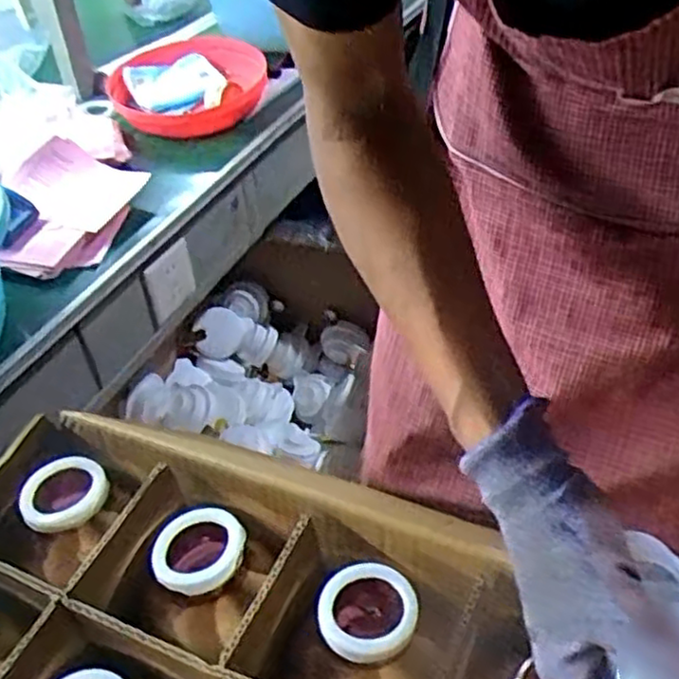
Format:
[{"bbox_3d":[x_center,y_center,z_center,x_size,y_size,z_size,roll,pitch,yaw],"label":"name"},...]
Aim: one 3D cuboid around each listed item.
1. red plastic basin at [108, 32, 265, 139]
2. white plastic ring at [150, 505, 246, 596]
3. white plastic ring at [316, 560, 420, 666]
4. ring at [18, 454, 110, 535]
[{"bbox_3d":[-0.223,-0.390,1.084,0.236,0.053,0.293,-14,42,-12],"label":"red plastic basin"},{"bbox_3d":[-0.091,0.133,0.460,0.057,0.014,0.056,-2,41,2],"label":"white plastic ring"},{"bbox_3d":[0.017,0.161,0.428,0.057,0.013,0.055,-4,59,7],"label":"white plastic ring"},{"bbox_3d":[-0.191,0.104,0.500,0.058,0.012,0.052,-22,45,-20],"label":"ring"}]

